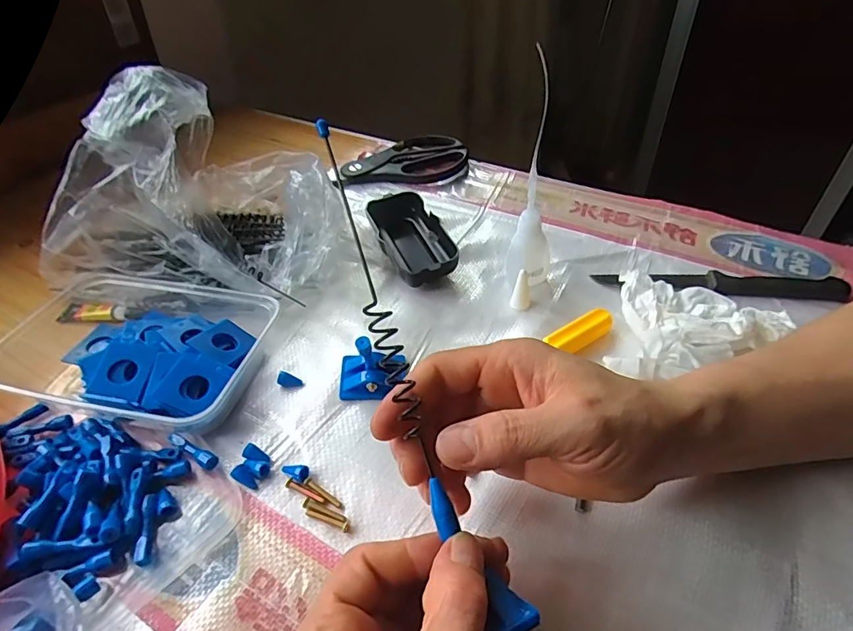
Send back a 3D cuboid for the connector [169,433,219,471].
[{"bbox_3d":[-0.142,0.084,0.307,0.037,0.011,0.009,24,52,25],"label":"connector"}]

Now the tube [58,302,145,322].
[{"bbox_3d":[-0.262,-0.002,0.397,0.071,0.015,0.016,5,46,10],"label":"tube"}]

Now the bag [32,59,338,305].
[{"bbox_3d":[-0.174,-0.111,0.403,0.201,0.145,0.166,2,46,7],"label":"bag"}]

